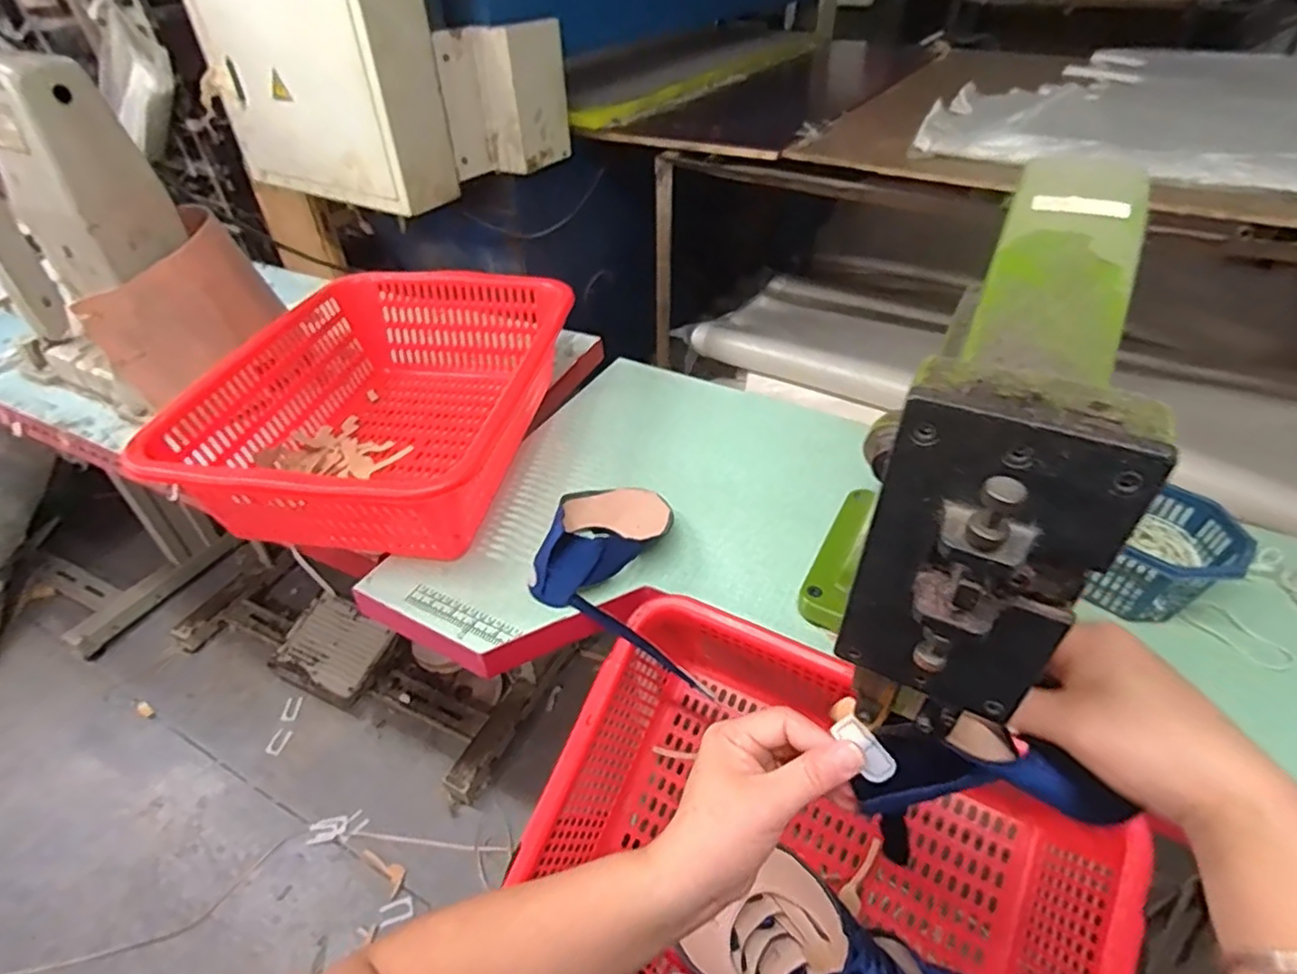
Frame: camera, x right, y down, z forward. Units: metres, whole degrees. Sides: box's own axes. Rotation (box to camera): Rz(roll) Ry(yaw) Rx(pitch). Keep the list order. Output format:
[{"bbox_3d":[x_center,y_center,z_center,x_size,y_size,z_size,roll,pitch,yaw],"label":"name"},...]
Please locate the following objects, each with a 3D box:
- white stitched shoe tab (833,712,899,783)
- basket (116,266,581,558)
[{"bbox_3d":[0.112,0.135,0.332,0.017,0.004,0.034,-38,70,12],"label":"white stitched shoe tab"},{"bbox_3d":[-0.286,-0.094,0.740,0.337,0.143,0.413,6,42,8],"label":"basket"}]

